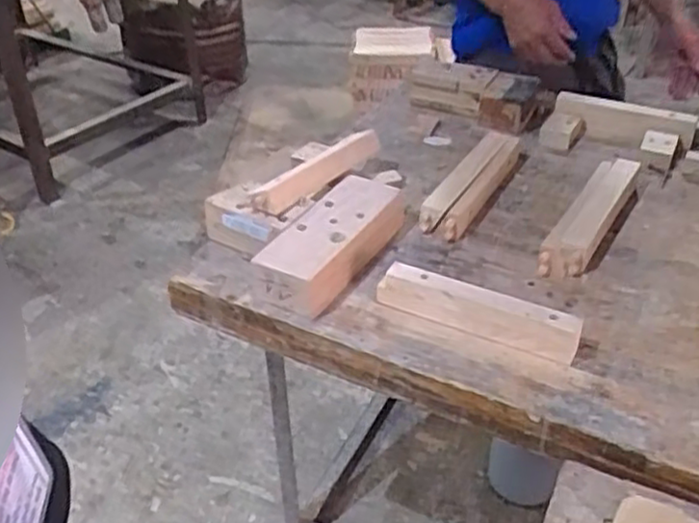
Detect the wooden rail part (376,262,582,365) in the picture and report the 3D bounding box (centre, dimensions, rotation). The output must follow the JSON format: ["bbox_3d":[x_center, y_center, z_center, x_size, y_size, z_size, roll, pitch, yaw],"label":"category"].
[{"bbox_3d":[0.142,0.053,0.828,0.225,0.049,0.033,16,39,21],"label":"wooden rail part"}]

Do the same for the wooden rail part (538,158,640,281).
[{"bbox_3d":[0.326,-0.070,0.985,0.060,0.061,0.271,20,41,25],"label":"wooden rail part"}]

